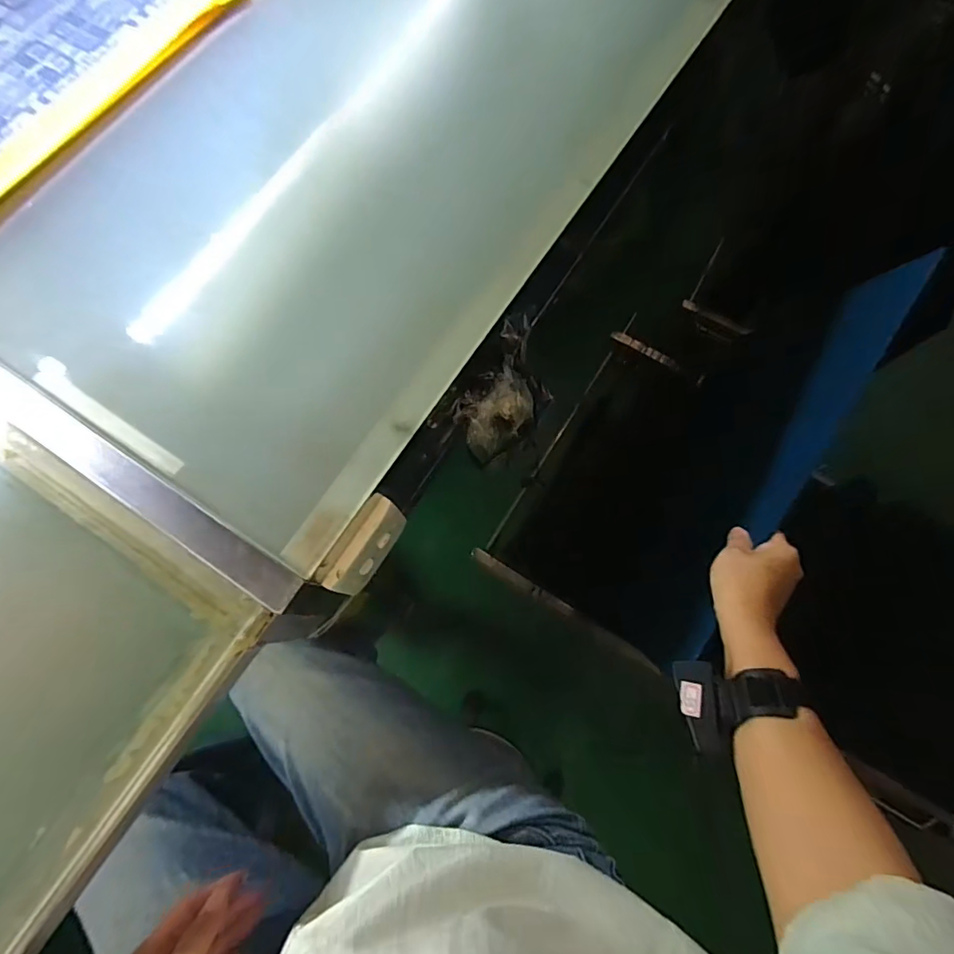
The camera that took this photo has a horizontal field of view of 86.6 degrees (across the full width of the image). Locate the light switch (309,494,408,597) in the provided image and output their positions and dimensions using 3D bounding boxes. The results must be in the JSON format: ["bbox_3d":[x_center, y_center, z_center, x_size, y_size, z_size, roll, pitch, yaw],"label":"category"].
[{"bbox_3d":[-0.098,0.063,0.451,0.028,0.077,0.087,35,78,8],"label":"light switch"}]

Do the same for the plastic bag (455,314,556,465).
[{"bbox_3d":[0.026,-0.074,0.469,0.069,0.066,0.102,33,78,8],"label":"plastic bag"}]

